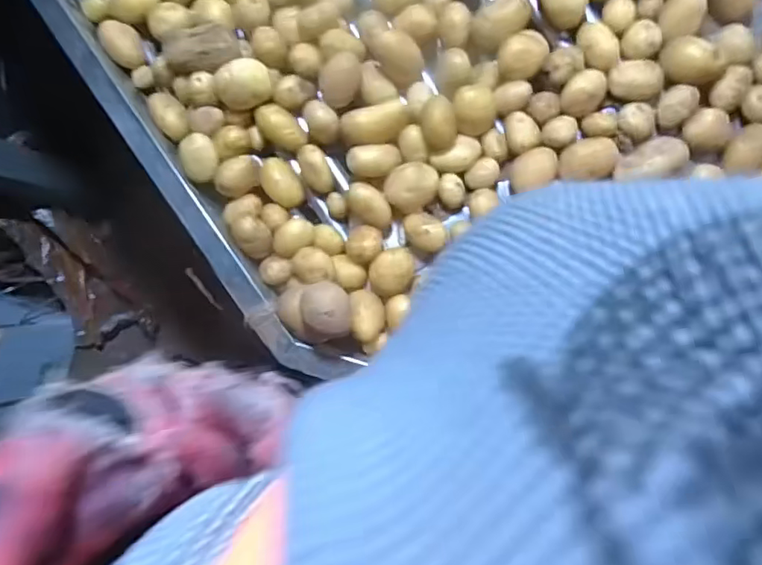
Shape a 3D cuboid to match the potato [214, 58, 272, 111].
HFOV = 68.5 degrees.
[{"bbox_3d":[-0.127,-0.184,0.522,0.050,0.029,0.040,-15,87,9],"label":"potato"}]

